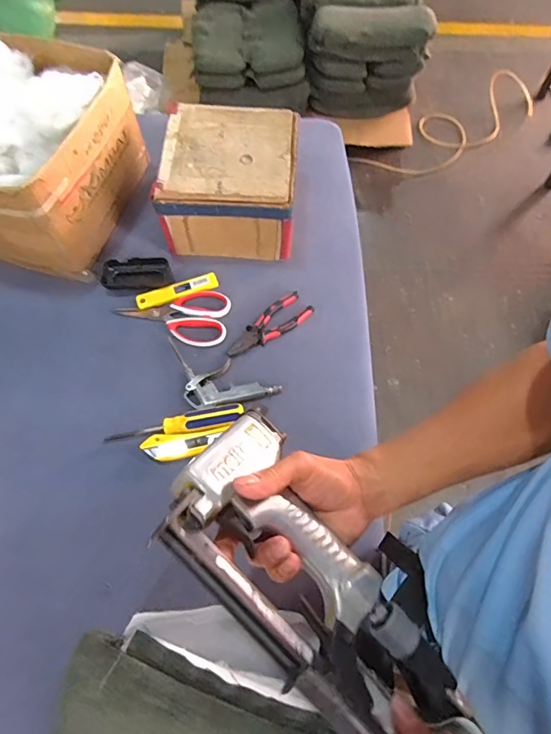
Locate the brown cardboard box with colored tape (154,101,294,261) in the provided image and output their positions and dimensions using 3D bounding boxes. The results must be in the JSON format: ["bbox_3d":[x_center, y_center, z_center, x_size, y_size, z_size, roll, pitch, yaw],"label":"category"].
[{"bbox_3d":[-0.073,-0.310,0.731,0.204,0.122,0.206,4,65,1],"label":"brown cardboard box with colored tape"}]

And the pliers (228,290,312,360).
[{"bbox_3d":[-0.010,-0.064,0.686,0.152,0.011,0.053,-38,71,-17],"label":"pliers"}]

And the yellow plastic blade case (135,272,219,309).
[{"bbox_3d":[-0.160,-0.124,0.712,0.134,0.006,0.031,-18,66,-9],"label":"yellow plastic blade case"}]

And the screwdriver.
[{"bbox_3d":[-0.141,0.080,0.610,0.192,0.027,0.032,-10,65,-6],"label":"screwdriver"}]

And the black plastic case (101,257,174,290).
[{"bbox_3d":[-0.229,-0.155,0.722,0.109,0.019,0.055,-3,65,-2],"label":"black plastic case"}]

